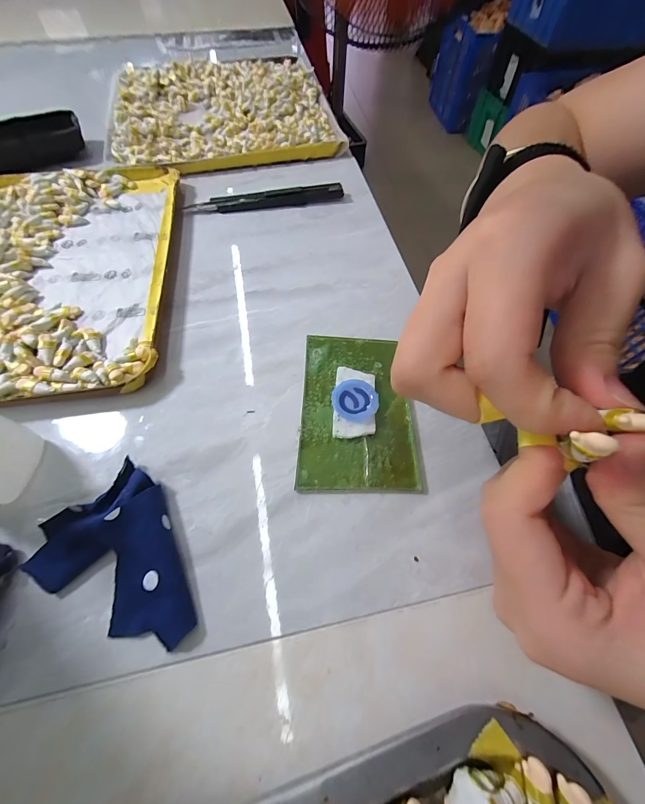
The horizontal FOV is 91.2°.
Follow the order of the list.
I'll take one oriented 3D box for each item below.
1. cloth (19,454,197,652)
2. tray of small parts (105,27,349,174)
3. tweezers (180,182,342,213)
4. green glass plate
[{"bbox_3d":[-0.097,0.078,0.151,0.062,0.016,0.087,-41,71,-18],"label":"cloth"},{"bbox_3d":[-0.124,-0.365,0.371,0.235,0.021,0.290,-13,65,-7],"label":"tray of small parts"},{"bbox_3d":[-0.051,-0.186,0.290,0.138,0.011,0.014,-8,64,-4],"label":"tweezers"},{"bbox_3d":[0.021,0.001,0.196,0.067,0.010,0.103,1,64,0],"label":"green glass plate"}]

